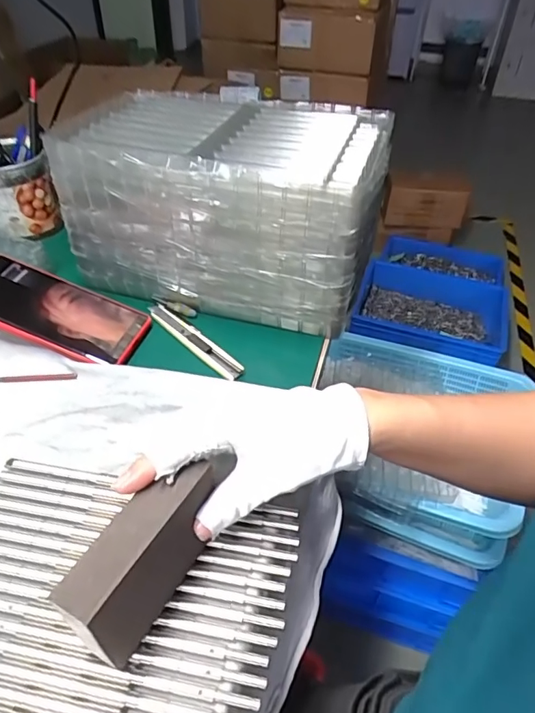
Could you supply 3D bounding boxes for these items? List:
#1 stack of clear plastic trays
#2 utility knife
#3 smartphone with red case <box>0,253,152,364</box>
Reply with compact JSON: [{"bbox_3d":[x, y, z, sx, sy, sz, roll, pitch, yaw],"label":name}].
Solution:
[{"bbox_3d":[-0.033,-0.152,0.496,0.273,0.141,0.171,13,45,13],"label":"stack of clear plastic trays"},{"bbox_3d":[-0.068,-0.015,0.465,0.017,0.013,0.124,-34,53,-30],"label":"utility knife"},{"bbox_3d":[-0.193,-0.041,0.454,0.159,0.014,0.076,21,45,-4],"label":"smartphone with red case"}]

